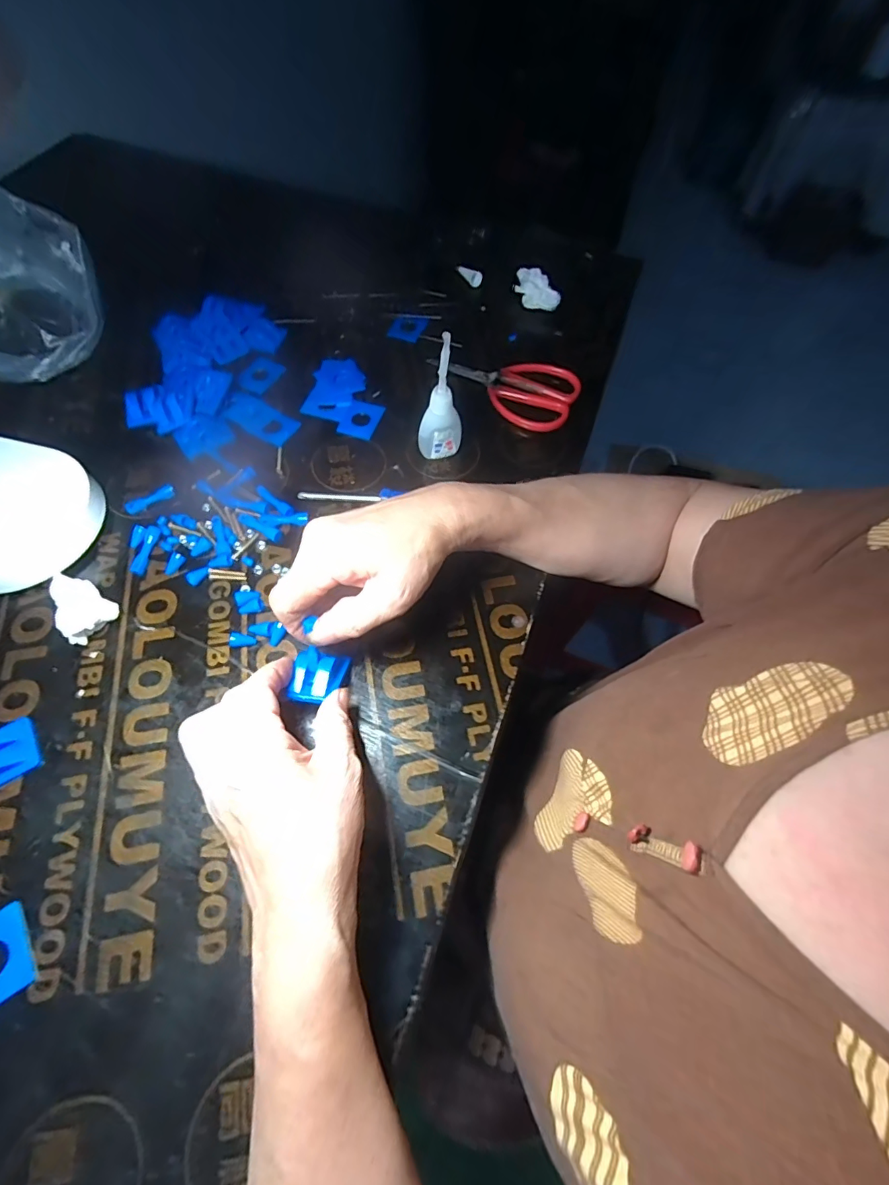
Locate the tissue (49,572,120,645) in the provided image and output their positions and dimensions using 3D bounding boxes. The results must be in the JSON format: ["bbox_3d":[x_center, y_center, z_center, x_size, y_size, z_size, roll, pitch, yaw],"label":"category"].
[{"bbox_3d":[-0.247,0.010,0.320,0.037,0.029,0.033,36,67,15],"label":"tissue"}]

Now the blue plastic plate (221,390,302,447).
[{"bbox_3d":[-0.168,-0.158,0.431,0.080,0.005,0.036,33,66,14],"label":"blue plastic plate"}]

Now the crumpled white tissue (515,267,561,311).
[{"bbox_3d":[0.097,-0.316,0.500,0.017,0.033,0.054,-28,67,-15],"label":"crumpled white tissue"}]

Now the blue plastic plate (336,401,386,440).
[{"bbox_3d":[-0.076,-0.157,0.433,0.035,0.004,0.041,17,64,6],"label":"blue plastic plate"}]

